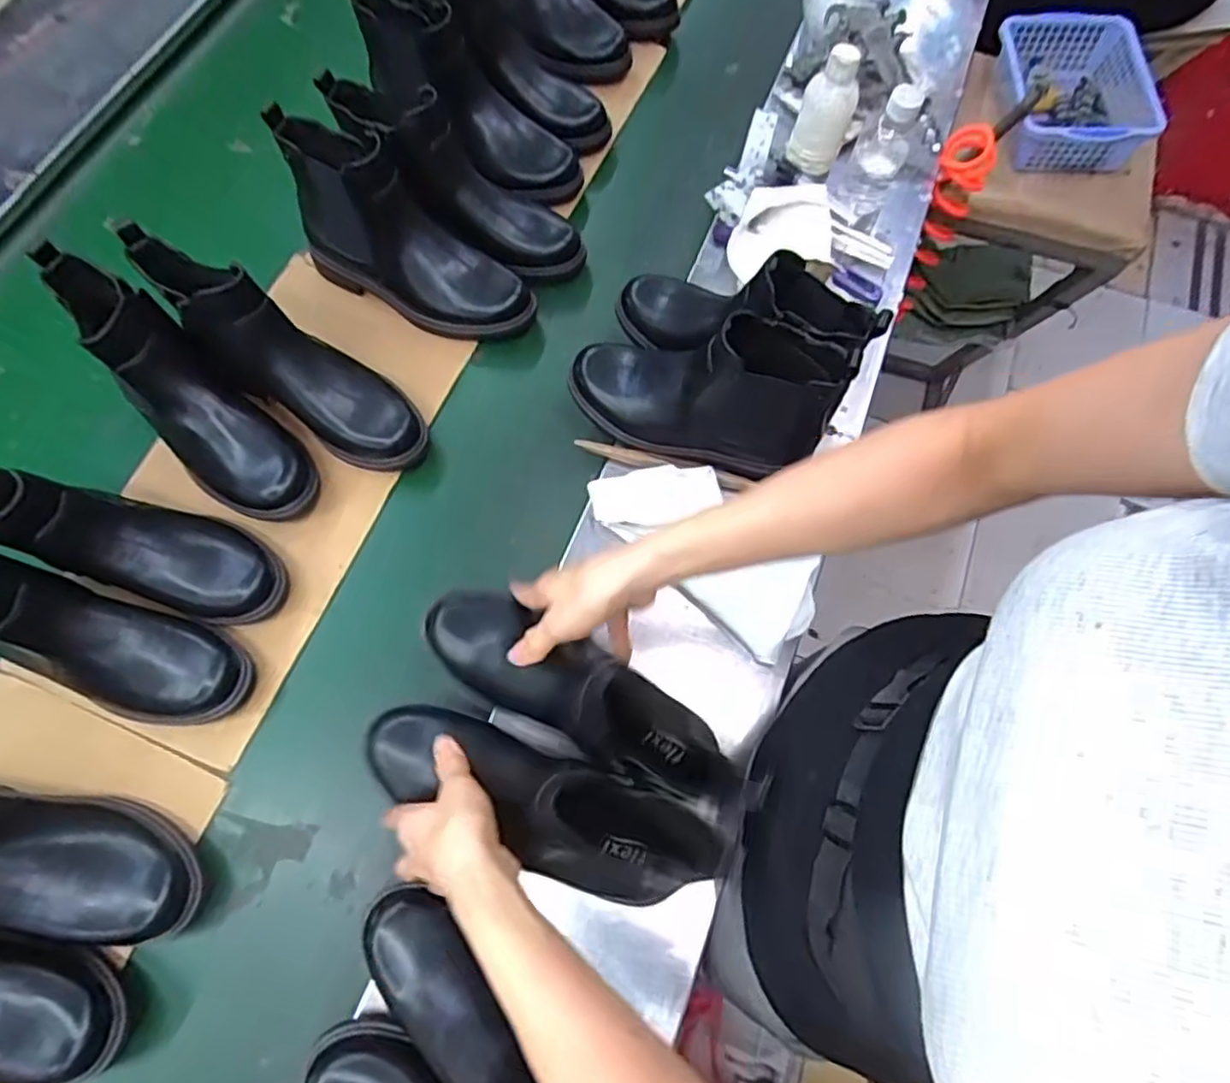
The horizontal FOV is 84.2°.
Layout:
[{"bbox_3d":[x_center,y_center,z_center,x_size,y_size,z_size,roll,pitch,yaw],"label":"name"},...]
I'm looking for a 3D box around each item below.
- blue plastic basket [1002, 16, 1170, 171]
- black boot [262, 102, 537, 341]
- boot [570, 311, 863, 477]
[{"bbox_3d":[0.600,-0.590,0.890,0.187,0.074,0.229,10,70,2],"label":"blue plastic basket"},{"bbox_3d":[-0.219,-0.312,0.715,0.266,0.168,0.092,25,71,7],"label":"black boot"},{"bbox_3d":[0.073,-0.142,0.616,0.237,0.142,0.087,21,70,6],"label":"boot"}]

